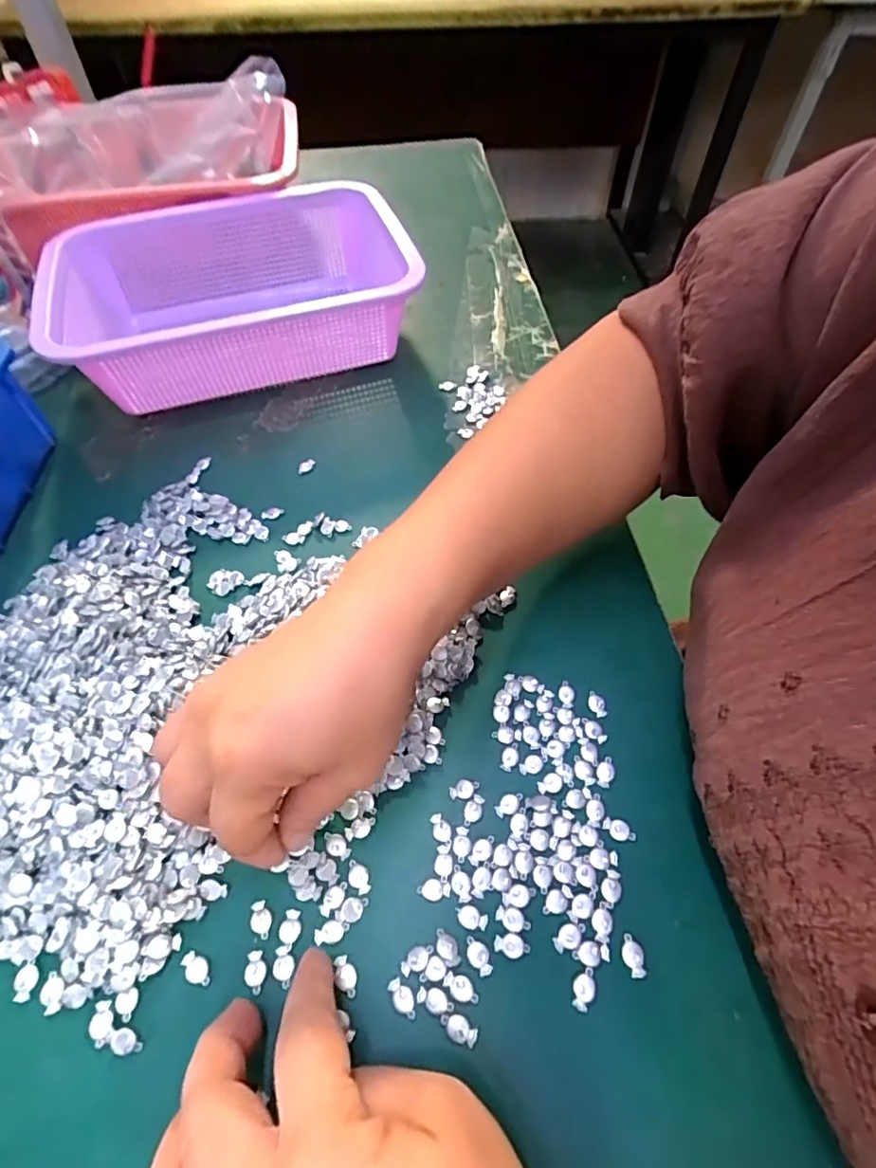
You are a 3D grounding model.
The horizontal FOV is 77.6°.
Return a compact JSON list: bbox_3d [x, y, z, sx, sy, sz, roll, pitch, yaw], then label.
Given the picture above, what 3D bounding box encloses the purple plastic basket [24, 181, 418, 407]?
[{"bbox_3d":[-0.161,-0.226,0.436,0.255,0.080,0.195,-15,57,-7],"label":"purple plastic basket"}]

